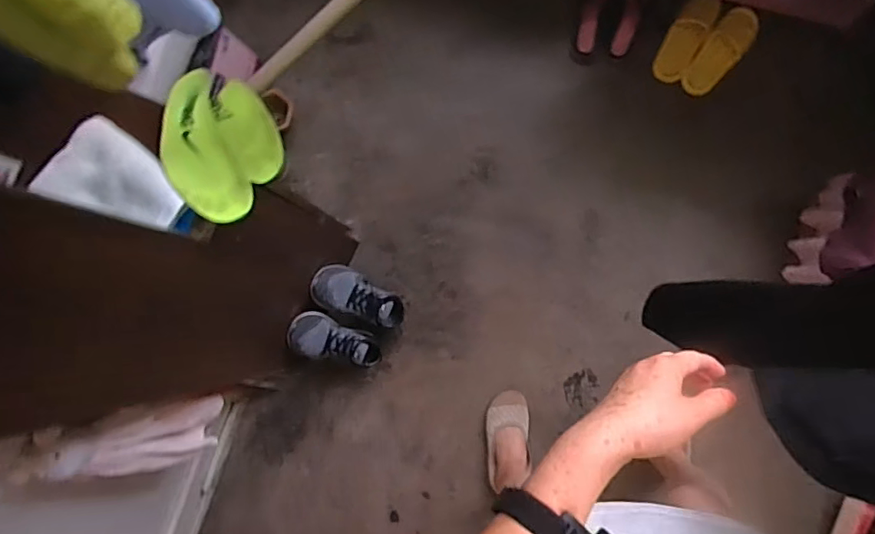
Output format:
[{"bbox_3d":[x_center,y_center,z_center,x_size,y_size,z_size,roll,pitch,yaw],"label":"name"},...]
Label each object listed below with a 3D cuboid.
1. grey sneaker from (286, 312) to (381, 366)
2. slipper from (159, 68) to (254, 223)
[{"bbox_3d":[-0.221,0.171,1.225,0.240,0.067,0.097,25,86,-33],"label":"grey sneaker"},{"bbox_3d":[-0.318,-0.164,0.729,0.091,0.056,0.227,-28,82,2],"label":"slipper"}]

